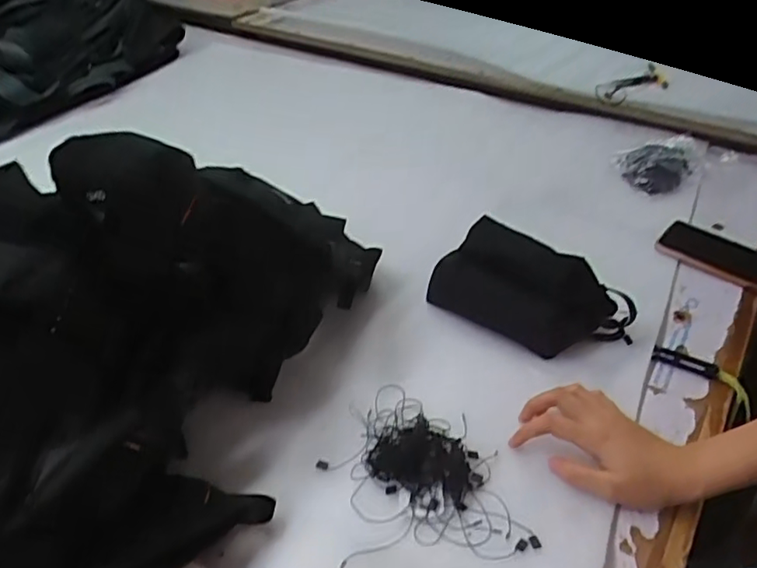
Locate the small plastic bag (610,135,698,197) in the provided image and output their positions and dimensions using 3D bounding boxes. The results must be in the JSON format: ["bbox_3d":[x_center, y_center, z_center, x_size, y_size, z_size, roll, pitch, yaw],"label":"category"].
[{"bbox_3d":[0.440,-0.195,0.961,0.115,0.030,0.161,11,41,15],"label":"small plastic bag"}]

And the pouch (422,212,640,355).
[{"bbox_3d":[0.162,-0.002,0.663,0.219,0.076,0.109,26,47,30],"label":"pouch"}]

